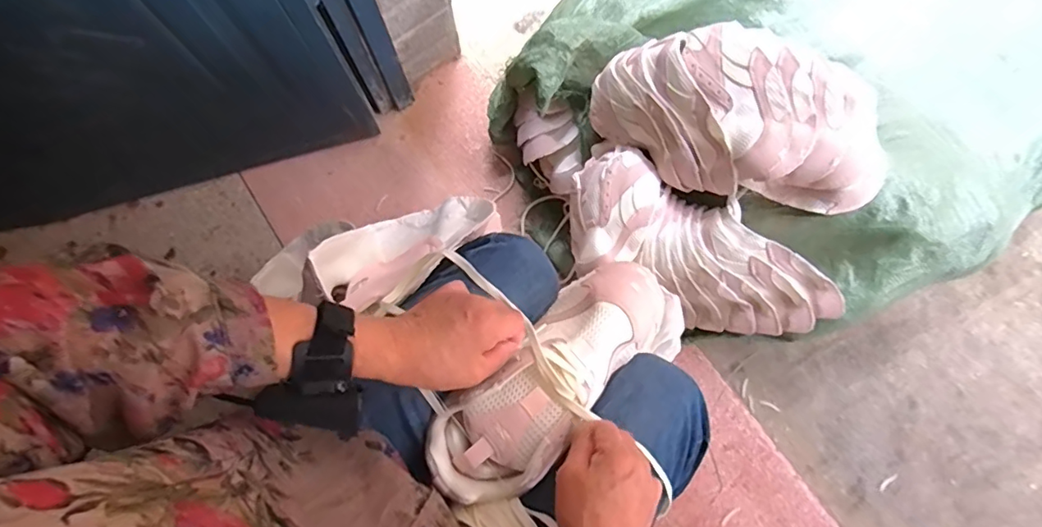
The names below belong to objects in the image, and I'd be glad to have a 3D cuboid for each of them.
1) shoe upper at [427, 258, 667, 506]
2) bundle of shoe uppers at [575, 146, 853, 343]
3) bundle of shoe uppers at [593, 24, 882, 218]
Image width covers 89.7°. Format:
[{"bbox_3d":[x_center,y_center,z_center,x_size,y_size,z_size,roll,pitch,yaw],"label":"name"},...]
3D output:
[{"bbox_3d":[0.030,0.095,0.457,0.091,0.057,0.255,42,76,13],"label":"shoe upper"},{"bbox_3d":[0.224,-0.002,0.738,0.388,0.120,0.171,38,79,11],"label":"bundle of shoe uppers"},{"bbox_3d":[0.284,-0.190,0.690,0.383,0.142,0.175,20,76,7],"label":"bundle of shoe uppers"}]

